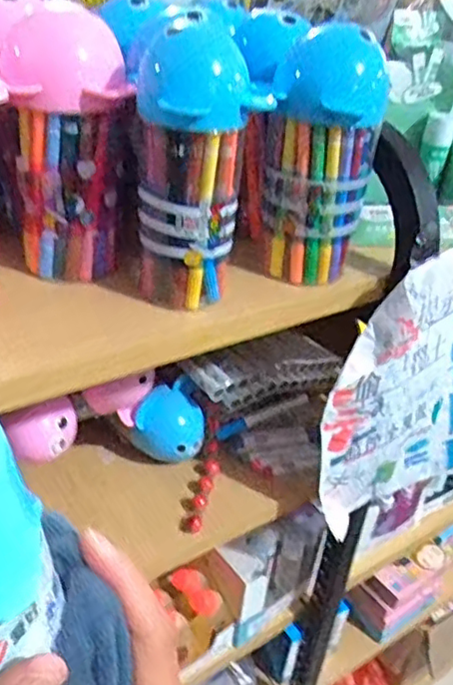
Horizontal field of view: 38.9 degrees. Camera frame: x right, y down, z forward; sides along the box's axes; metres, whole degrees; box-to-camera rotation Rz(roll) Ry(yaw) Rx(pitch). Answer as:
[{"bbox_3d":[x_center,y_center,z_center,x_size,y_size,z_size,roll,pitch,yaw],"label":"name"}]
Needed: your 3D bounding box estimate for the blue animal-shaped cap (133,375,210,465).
[{"bbox_3d":[-0.057,0.082,0.688,0.069,0.060,0.062,12,33,10],"label":"blue animal-shaped cap"}]

